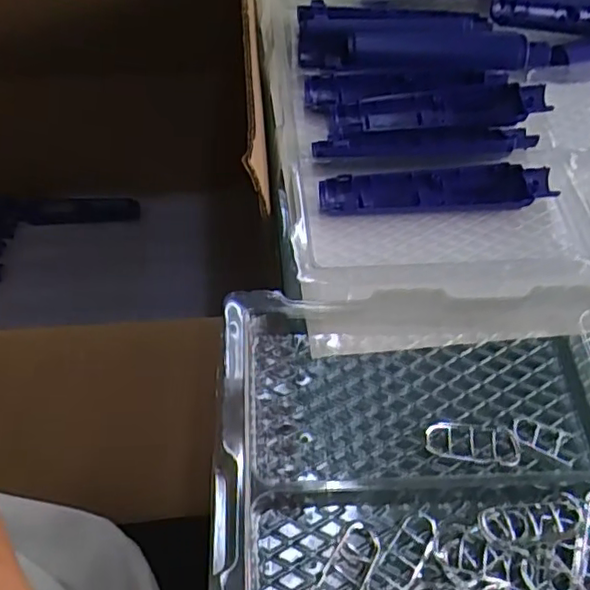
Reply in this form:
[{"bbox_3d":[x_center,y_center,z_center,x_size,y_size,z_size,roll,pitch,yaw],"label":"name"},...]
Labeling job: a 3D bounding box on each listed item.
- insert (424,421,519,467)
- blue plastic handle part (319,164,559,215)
[{"bbox_3d":[0.100,0.084,0.347,0.051,0.010,0.022,9,55,2],"label":"insert"},{"bbox_3d":[0.102,-0.078,0.450,0.168,0.018,0.036,0,55,-4],"label":"blue plastic handle part"}]

